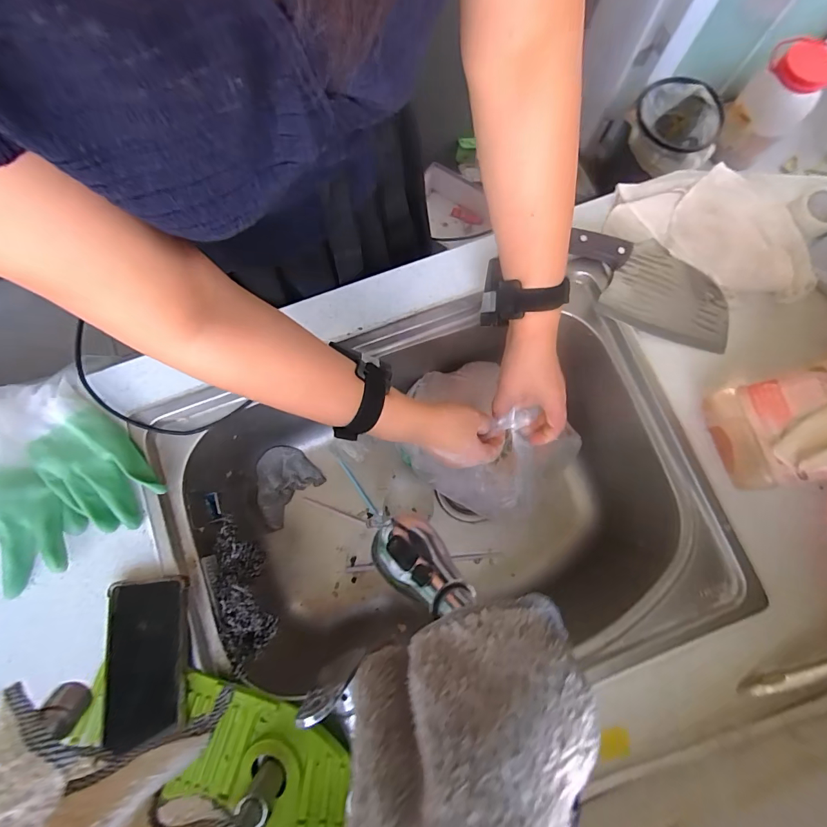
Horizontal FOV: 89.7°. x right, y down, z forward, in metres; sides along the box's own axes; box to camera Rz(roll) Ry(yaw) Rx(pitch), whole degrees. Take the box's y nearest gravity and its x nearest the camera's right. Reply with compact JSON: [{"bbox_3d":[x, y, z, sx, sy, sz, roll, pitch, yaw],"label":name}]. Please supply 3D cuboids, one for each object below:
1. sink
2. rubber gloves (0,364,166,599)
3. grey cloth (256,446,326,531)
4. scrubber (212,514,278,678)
[{"bbox_3d":[0.021,0.096,0.549,0.581,0.217,0.384,-13,79,-1],"label":"sink"},{"bbox_3d":[-0.397,0.060,0.433,0.170,0.053,0.211,-43,81,-7],"label":"rubber gloves"},{"bbox_3d":[-0.201,0.107,0.625,0.087,0.033,0.106,41,83,8],"label":"grey cloth"},{"bbox_3d":[-0.192,0.190,0.454,0.051,0.043,0.157,-19,66,-2],"label":"scrubber"}]

